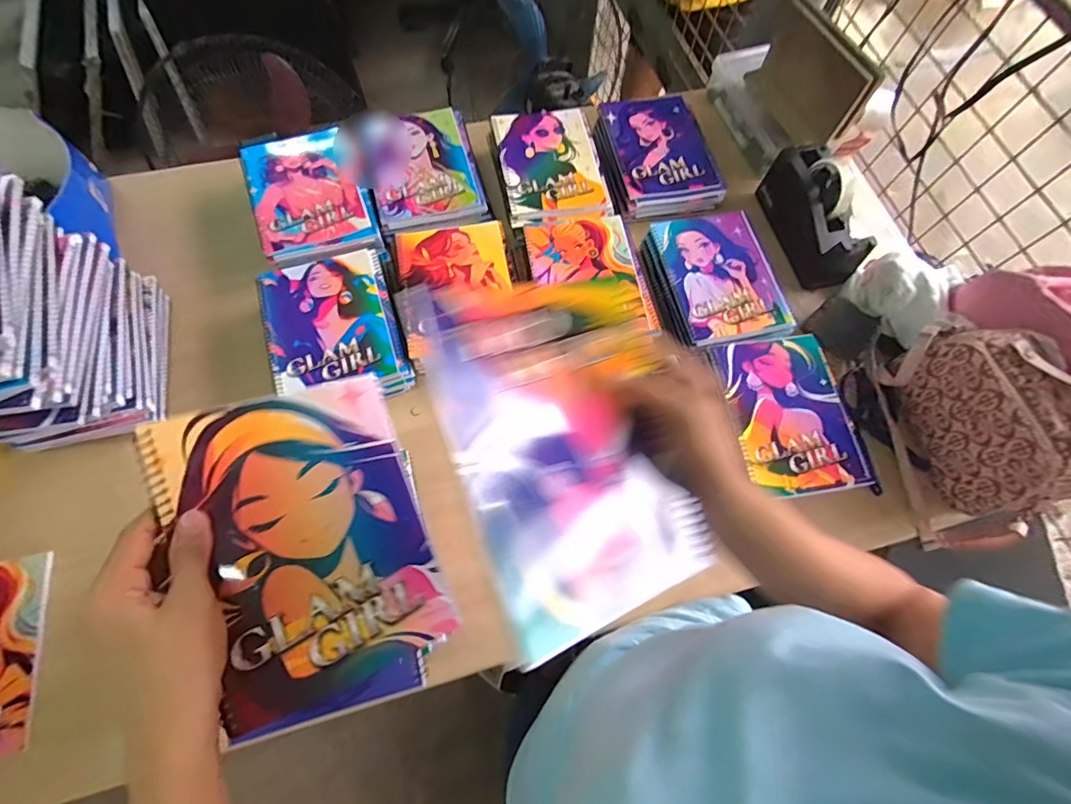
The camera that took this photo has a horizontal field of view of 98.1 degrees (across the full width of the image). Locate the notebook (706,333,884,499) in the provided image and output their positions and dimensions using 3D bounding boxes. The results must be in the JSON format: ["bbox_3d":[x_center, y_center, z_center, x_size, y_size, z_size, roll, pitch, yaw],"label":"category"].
[{"bbox_3d":[0.325,0.012,0.585,0.160,0.015,0.208,-13,71,-7],"label":"notebook"}]

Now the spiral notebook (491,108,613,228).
[{"bbox_3d":[0.022,-0.377,0.721,0.151,0.008,0.219,-8,70,-6],"label":"spiral notebook"}]

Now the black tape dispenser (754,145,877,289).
[{"bbox_3d":[0.433,-0.289,0.717,0.070,0.106,0.205,-13,71,-7],"label":"black tape dispenser"}]

